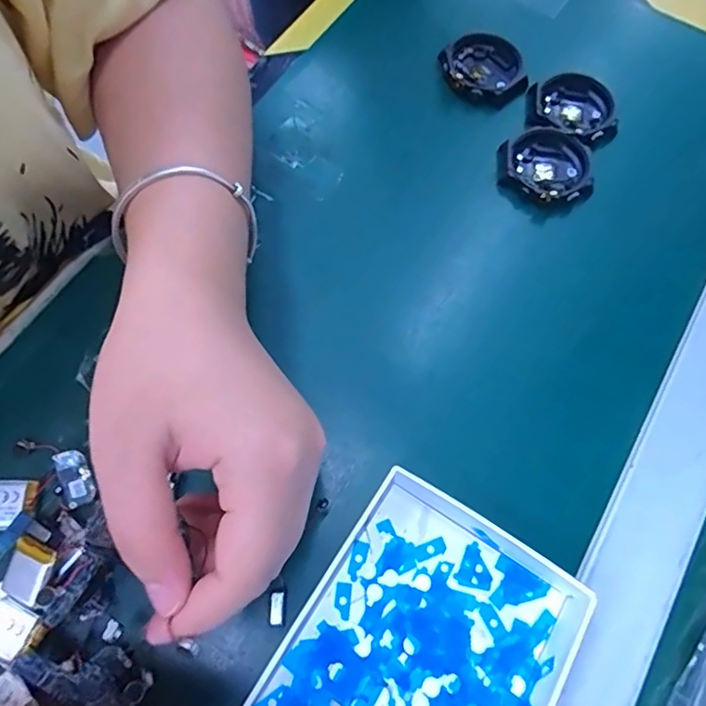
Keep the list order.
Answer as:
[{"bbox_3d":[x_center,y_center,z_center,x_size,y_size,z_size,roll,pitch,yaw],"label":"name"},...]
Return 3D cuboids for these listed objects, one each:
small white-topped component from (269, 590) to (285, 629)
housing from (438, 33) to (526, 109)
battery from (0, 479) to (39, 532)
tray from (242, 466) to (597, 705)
[{"bbox_3d":[-0.033,0.110,0.238,0.007,0.004,0.014,-2,68,-1],"label":"small white-topped component"},{"bbox_3d":[0.083,-0.182,0.354,0.055,0.009,0.045,36,73,12],"label":"housing"},{"bbox_3d":[-0.155,0.068,0.248,0.022,0.006,0.022,2,69,0],"label":"battery"},{"bbox_3d":[0.014,0.144,0.215,0.101,0.025,0.177,32,72,11],"label":"tray"}]

